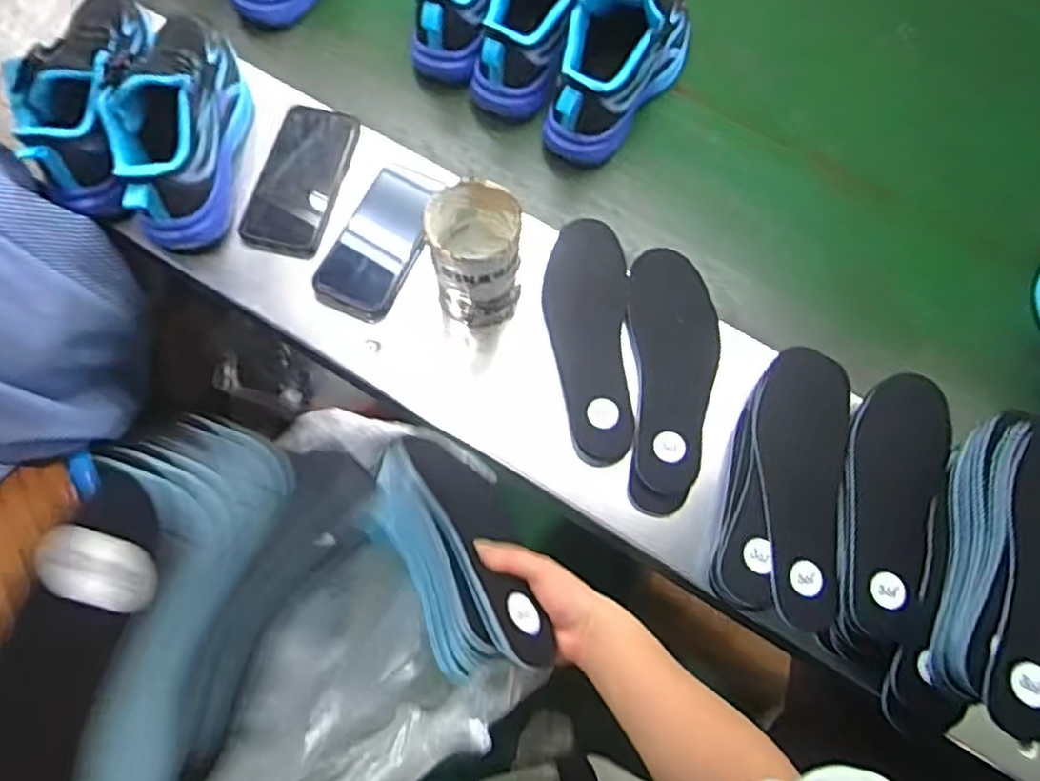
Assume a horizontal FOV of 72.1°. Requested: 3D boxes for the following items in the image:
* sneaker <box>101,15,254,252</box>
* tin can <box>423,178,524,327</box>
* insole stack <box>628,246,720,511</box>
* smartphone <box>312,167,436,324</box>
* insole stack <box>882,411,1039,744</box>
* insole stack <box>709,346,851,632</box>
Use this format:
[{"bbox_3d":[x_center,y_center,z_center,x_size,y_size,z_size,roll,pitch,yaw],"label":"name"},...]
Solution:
[{"bbox_3d":[-0.326,-0.263,0.691,0.084,0.147,0.256,-2,70,-2],"label":"sneaker"},{"bbox_3d":[-0.041,-0.121,0.654,0.074,0.127,0.087,-8,71,-5],"label":"tin can"},{"bbox_3d":[0.146,-0.015,0.670,0.084,0.012,0.257,5,70,0],"label":"insole stack"},{"bbox_3d":[-0.137,-0.142,0.698,0.076,0.018,0.146,27,83,-9],"label":"smartphone"},{"bbox_3d":[0.378,0.143,0.559,0.093,0.103,0.260,23,71,6],"label":"insole stack"},{"bbox_3d":[0.230,0.075,0.626,0.097,0.036,0.236,11,70,2],"label":"insole stack"}]

